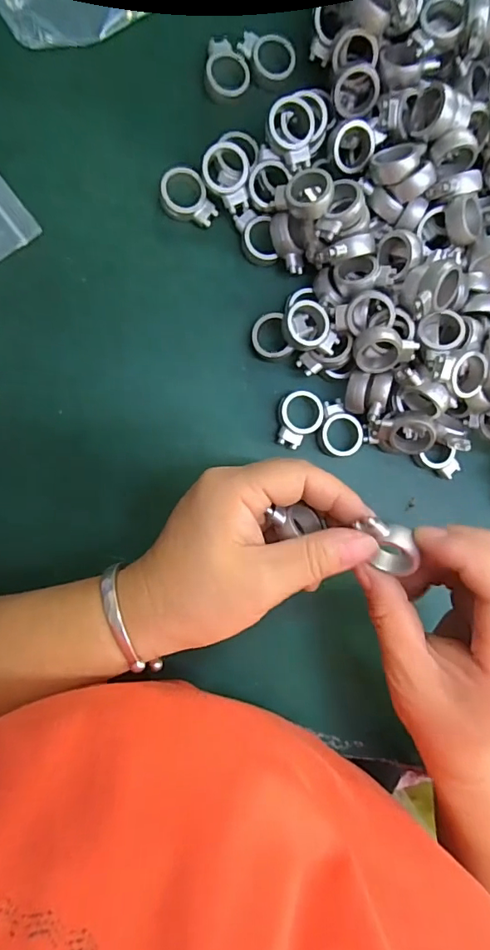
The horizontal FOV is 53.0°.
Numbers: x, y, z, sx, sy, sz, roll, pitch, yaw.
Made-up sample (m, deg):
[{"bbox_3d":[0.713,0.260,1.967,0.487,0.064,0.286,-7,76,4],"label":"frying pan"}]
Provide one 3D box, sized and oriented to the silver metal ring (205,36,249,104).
[{"bbox_3d":[-0.010,-0.231,0.281,0.025,0.006,0.033,5,89,-10],"label":"silver metal ring"}]

